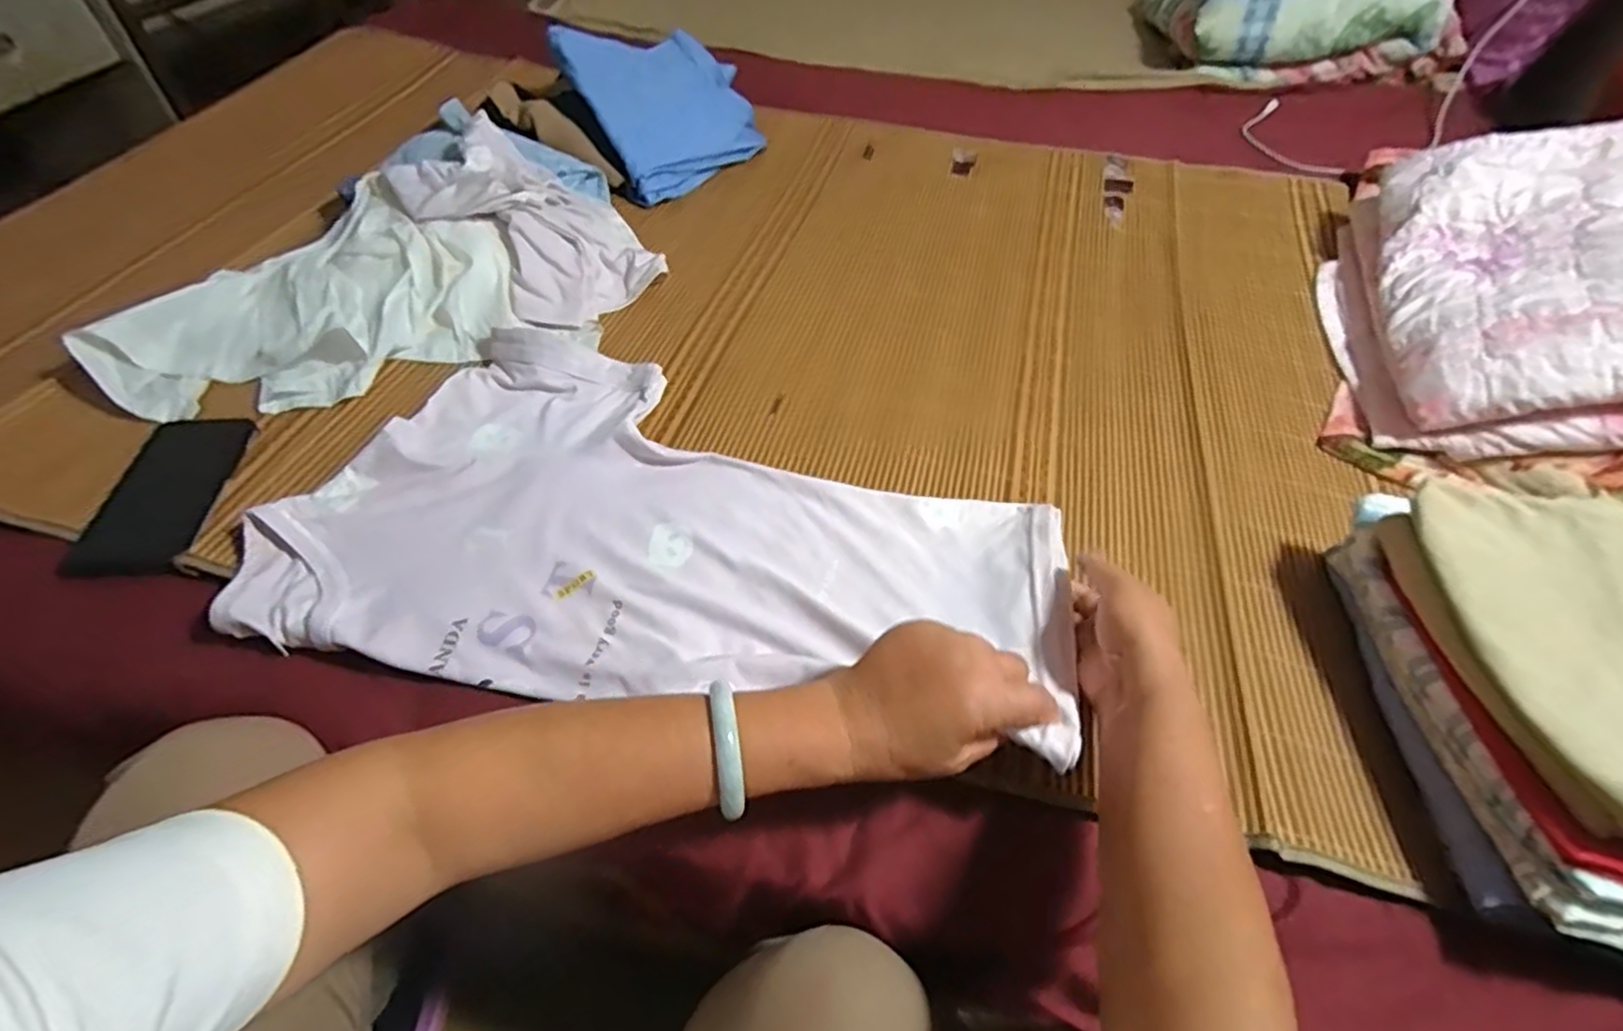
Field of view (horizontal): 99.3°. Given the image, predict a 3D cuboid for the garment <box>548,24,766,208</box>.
[{"bbox_3d":[-0.196,-0.599,1.010,0.283,0.041,0.285,-27,81,-30],"label":"garment"}]

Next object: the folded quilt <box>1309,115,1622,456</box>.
[{"bbox_3d":[0.784,-0.250,0.713,0.398,0.141,0.476,-3,48,31],"label":"folded quilt"}]

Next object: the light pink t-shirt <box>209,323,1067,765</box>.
[{"bbox_3d":[-0.099,-0.004,0.552,0.591,0.055,0.324,10,51,4],"label":"light pink t-shirt"}]

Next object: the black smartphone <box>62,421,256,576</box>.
[{"bbox_3d":[-0.528,-0.020,0.565,0.086,0.013,0.160,-7,52,-8],"label":"black smartphone"}]

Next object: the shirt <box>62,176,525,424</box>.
[{"bbox_3d":[-0.492,-0.205,0.689,0.269,0.071,0.349,31,57,21],"label":"shirt"}]

